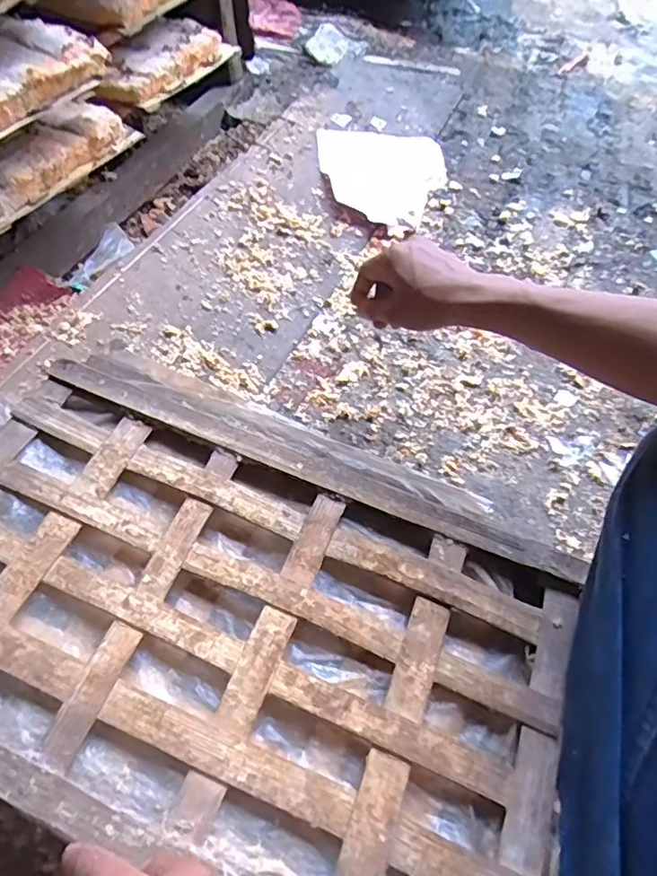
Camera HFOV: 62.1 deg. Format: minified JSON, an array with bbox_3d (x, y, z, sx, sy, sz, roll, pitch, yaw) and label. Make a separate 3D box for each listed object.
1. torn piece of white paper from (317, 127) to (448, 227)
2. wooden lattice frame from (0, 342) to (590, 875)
[{"bbox_3d":[0.095,-0.430,0.878,0.204,0.016,0.257,1,55,-9],"label":"torn piece of white paper"},{"bbox_3d":[-0.076,0.134,0.438,0.529,0.036,0.344,21,56,10],"label":"wooden lattice frame"}]

